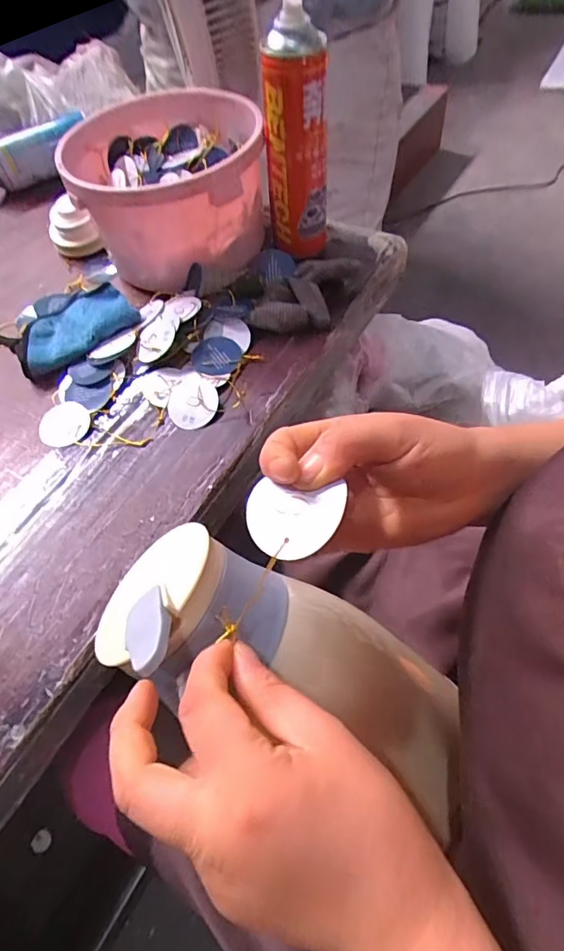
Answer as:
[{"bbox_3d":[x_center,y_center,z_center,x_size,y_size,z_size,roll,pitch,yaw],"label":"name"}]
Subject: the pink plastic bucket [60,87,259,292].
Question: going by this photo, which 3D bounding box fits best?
[{"bbox_3d":[-0.125,-0.331,0.564,0.196,0.118,0.217,-4,58,2],"label":"pink plastic bucket"}]

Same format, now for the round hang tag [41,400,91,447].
[{"bbox_3d":[-0.216,-0.051,0.490,0.044,0.004,0.051,15,66,9],"label":"round hang tag"}]

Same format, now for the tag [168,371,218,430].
[{"bbox_3d":[-0.089,-0.075,0.489,0.050,0.011,0.062,-17,58,-6],"label":"tag"}]

